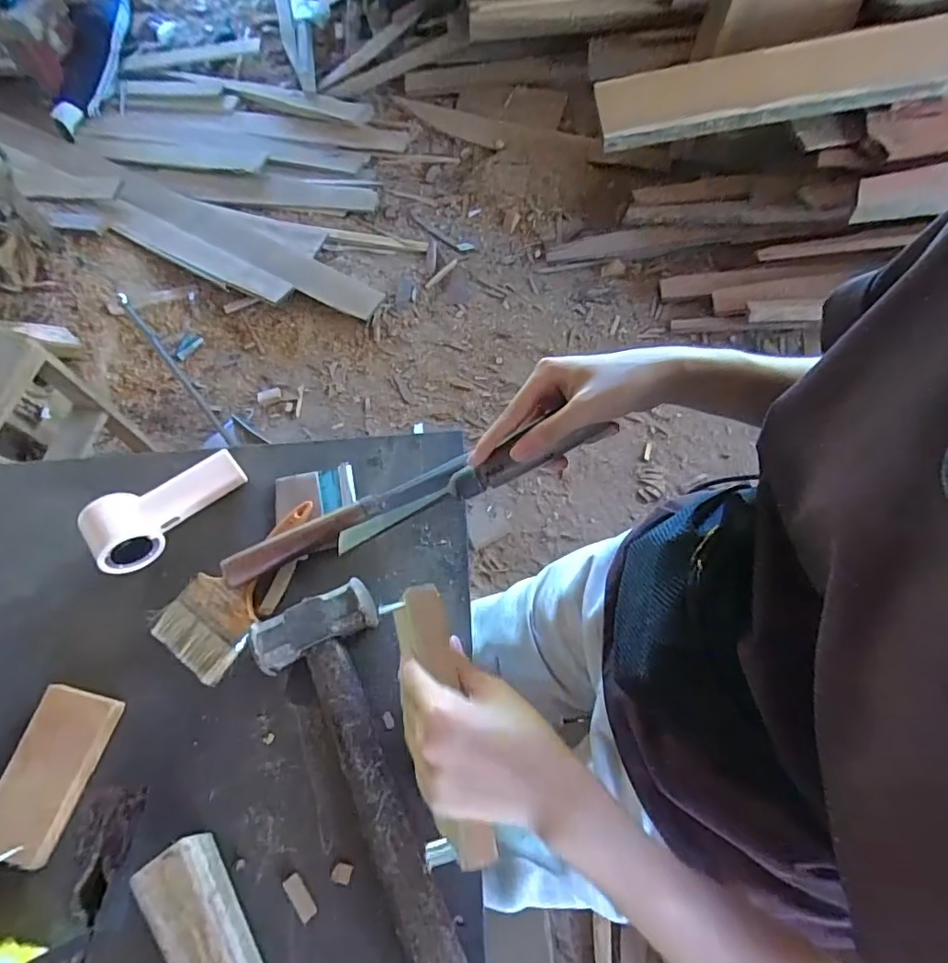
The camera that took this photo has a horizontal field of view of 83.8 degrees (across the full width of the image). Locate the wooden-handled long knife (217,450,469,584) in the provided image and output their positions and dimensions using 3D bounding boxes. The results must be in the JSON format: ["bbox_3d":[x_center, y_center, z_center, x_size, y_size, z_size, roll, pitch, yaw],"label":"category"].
[{"bbox_3d":[-0.123,0.033,0.541,0.263,0.036,0.030,-27,67,-10],"label":"wooden-handled long knife"}]

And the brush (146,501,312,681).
[{"bbox_3d":[-0.233,0.099,0.537,0.089,0.017,0.189,32,72,17],"label":"brush"}]

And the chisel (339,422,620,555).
[{"bbox_3d":[-0.006,0.001,0.407,0.234,0.018,0.023,-23,65,14],"label":"chisel"}]

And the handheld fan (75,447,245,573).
[{"bbox_3d":[-0.323,0.024,0.555,0.156,0.042,0.068,-35,68,-11],"label":"handheld fan"}]

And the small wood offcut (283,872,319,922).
[{"bbox_3d":[-0.141,0.338,0.430,0.012,0.004,0.034,-40,70,-15],"label":"small wood offcut"}]

